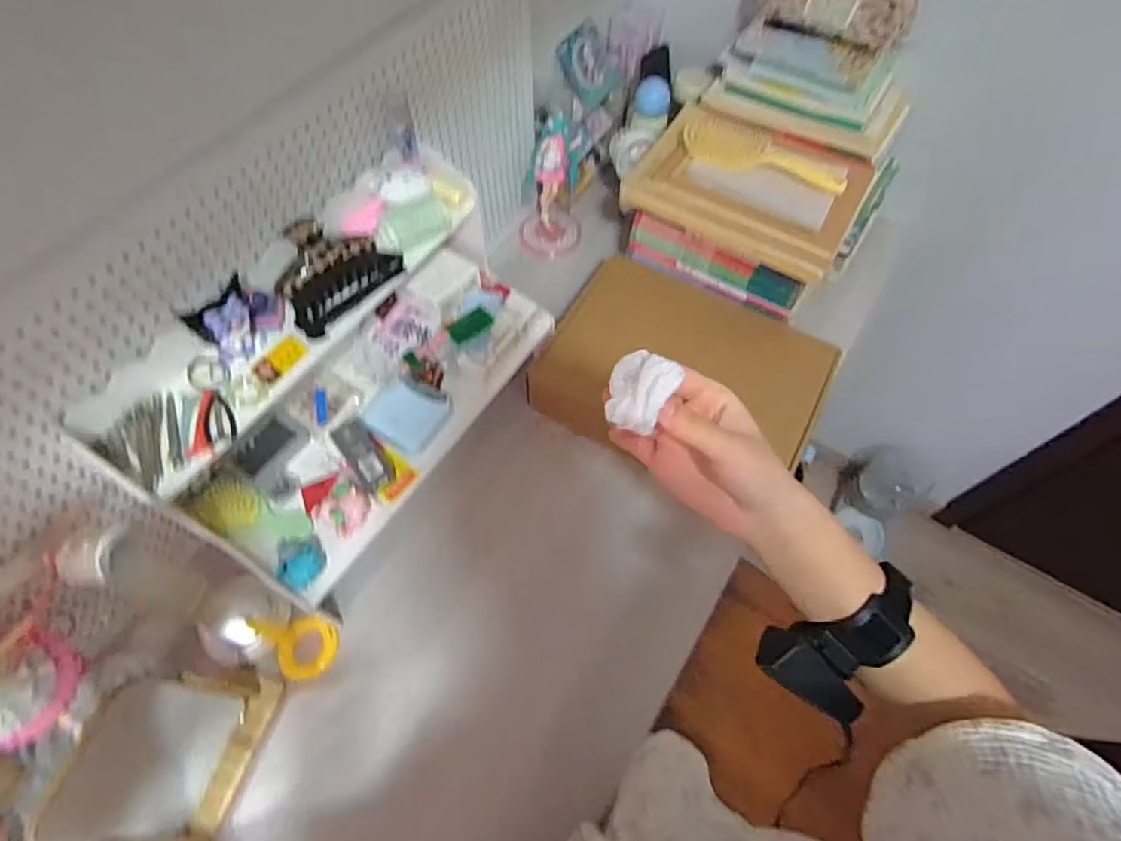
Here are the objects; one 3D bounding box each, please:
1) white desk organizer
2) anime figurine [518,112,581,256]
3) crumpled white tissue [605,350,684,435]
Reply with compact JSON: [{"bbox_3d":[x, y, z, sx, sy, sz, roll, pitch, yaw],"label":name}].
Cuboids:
[{"bbox_3d":[-0.226,-0.068,0.651,0.208,0.199,0.450,31,65,15],"label":"white desk organizer"},{"bbox_3d":[-0.015,-0.370,0.938,0.093,0.199,0.091,2,61,0],"label":"anime figurine"},{"bbox_3d":[0.044,-0.017,0.325,0.032,0.020,0.042,23,106,7],"label":"crumpled white tissue"}]

